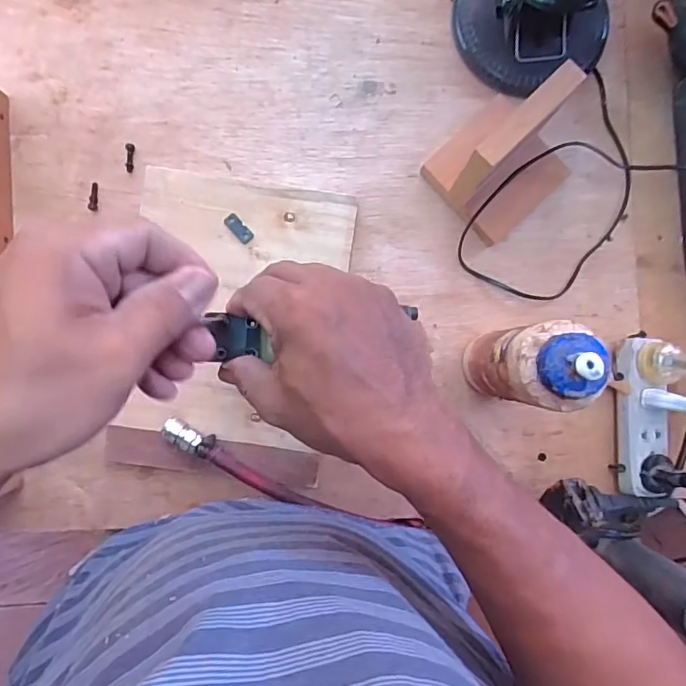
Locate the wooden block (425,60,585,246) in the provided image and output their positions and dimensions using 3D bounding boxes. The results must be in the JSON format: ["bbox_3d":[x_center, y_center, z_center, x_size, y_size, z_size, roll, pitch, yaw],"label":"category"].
[{"bbox_3d":[0.151,-0.168,0.473,0.111,0.123,0.107,-42,92,-1],"label":"wooden block"}]

